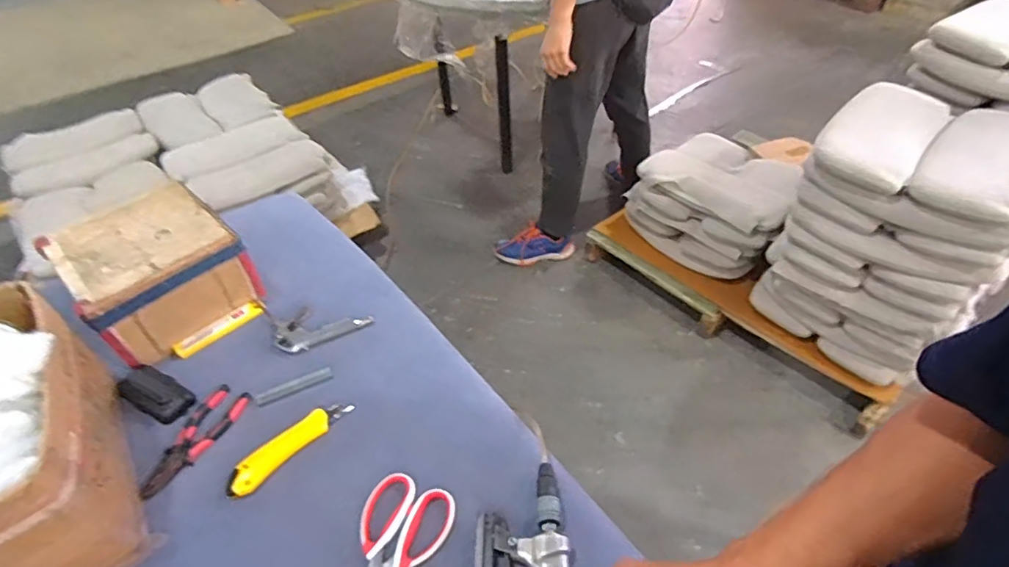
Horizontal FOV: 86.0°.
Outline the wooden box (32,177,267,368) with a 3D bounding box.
[{"bbox_3d":[-0.525,-0.016,0.824,0.216,0.125,0.212,31,55,29],"label":"wooden box"}]

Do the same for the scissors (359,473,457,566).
[{"bbox_3d":[-0.132,0.305,0.591,0.102,0.017,0.188,15,48,17],"label":"scissors"}]

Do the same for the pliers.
[{"bbox_3d":[-0.397,0.198,0.692,0.059,0.011,0.156,14,48,16],"label":"pliers"}]

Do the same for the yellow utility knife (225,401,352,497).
[{"bbox_3d":[-0.273,0.204,0.689,0.037,0.015,0.165,31,55,29],"label":"yellow utility knife"}]

